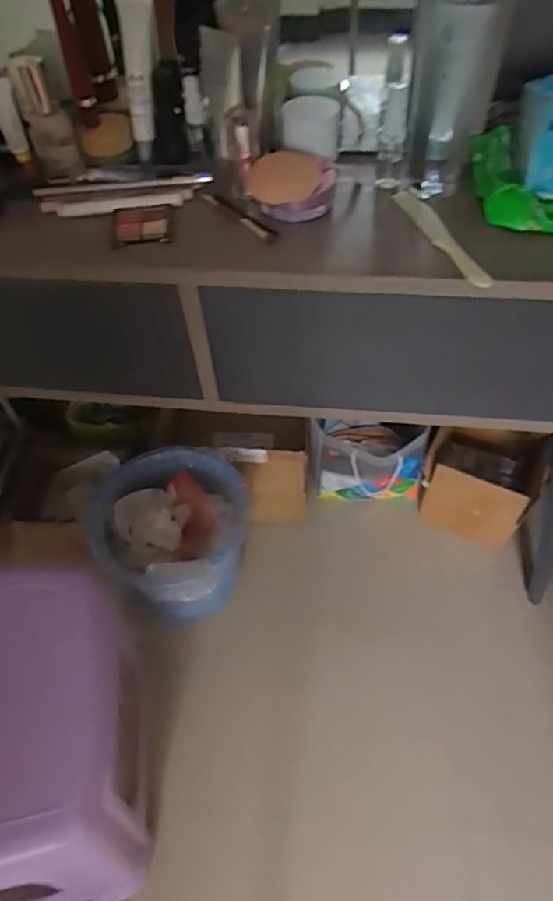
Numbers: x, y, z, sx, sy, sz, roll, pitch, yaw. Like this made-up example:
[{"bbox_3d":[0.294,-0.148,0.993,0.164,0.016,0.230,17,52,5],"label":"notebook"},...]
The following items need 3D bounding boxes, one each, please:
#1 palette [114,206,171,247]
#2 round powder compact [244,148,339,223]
[{"bbox_3d":[-0.134,-0.226,0.549,0.054,0.012,0.060,-8,53,-4],"label":"palette"},{"bbox_3d":[0.015,-0.262,0.544,0.087,0.047,0.059,1,53,3],"label":"round powder compact"}]

